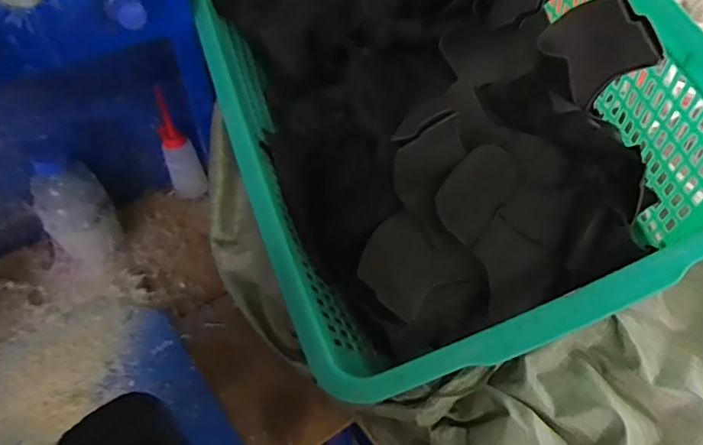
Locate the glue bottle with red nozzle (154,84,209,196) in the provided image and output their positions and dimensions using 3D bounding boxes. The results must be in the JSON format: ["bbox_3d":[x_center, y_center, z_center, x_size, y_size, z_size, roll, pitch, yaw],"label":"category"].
[{"bbox_3d":[-0.265,-0.114,0.772,0.050,0.170,0.054,-20,53,-17],"label":"glue bottle with red nozzle"}]

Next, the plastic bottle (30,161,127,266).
[{"bbox_3d":[-0.381,-0.019,0.699,0.086,0.158,0.075,-29,56,-23],"label":"plastic bottle"}]

